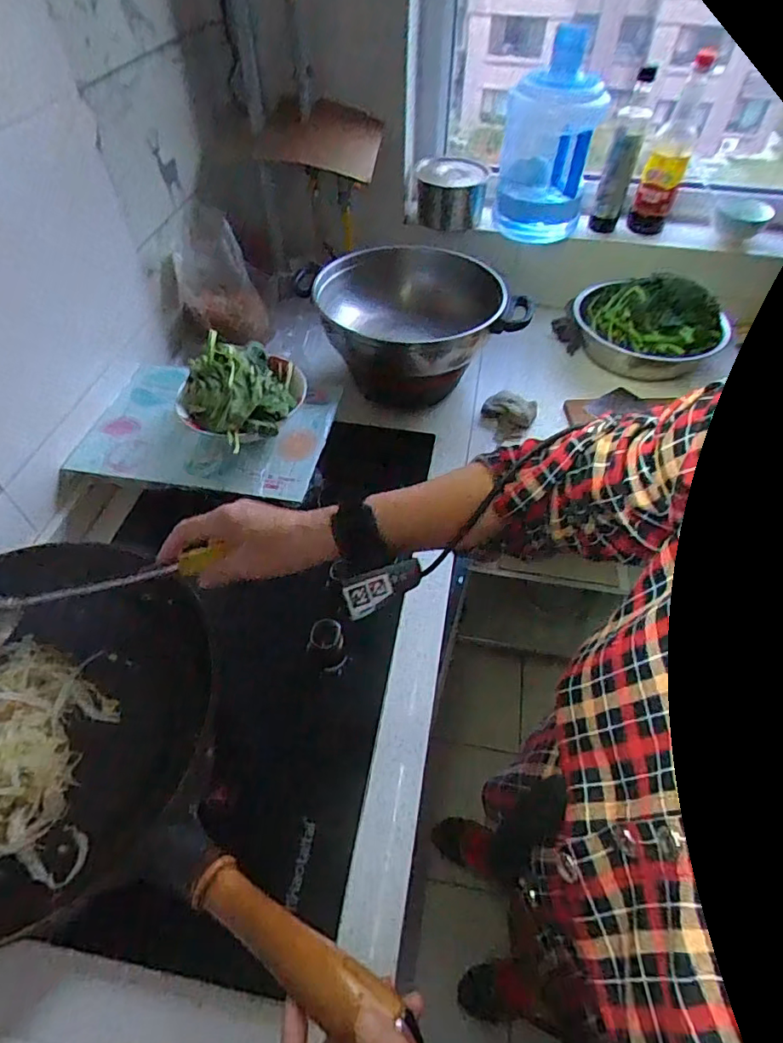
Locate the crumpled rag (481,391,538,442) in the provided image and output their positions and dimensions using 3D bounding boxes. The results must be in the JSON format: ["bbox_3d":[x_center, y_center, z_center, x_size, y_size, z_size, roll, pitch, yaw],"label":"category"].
[{"bbox_3d":[0.206,-0.186,0.959,0.090,0.033,0.094,14,53,10],"label":"crumpled rag"}]

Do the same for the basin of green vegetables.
[{"bbox_3d":[0.495,-0.382,1.053,0.276,0.125,0.222,14,53,10],"label":"basin of green vegetables"}]

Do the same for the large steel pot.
[{"bbox_3d":[0.048,-0.350,0.973,0.311,0.160,0.292,0,51,0],"label":"large steel pot"}]

